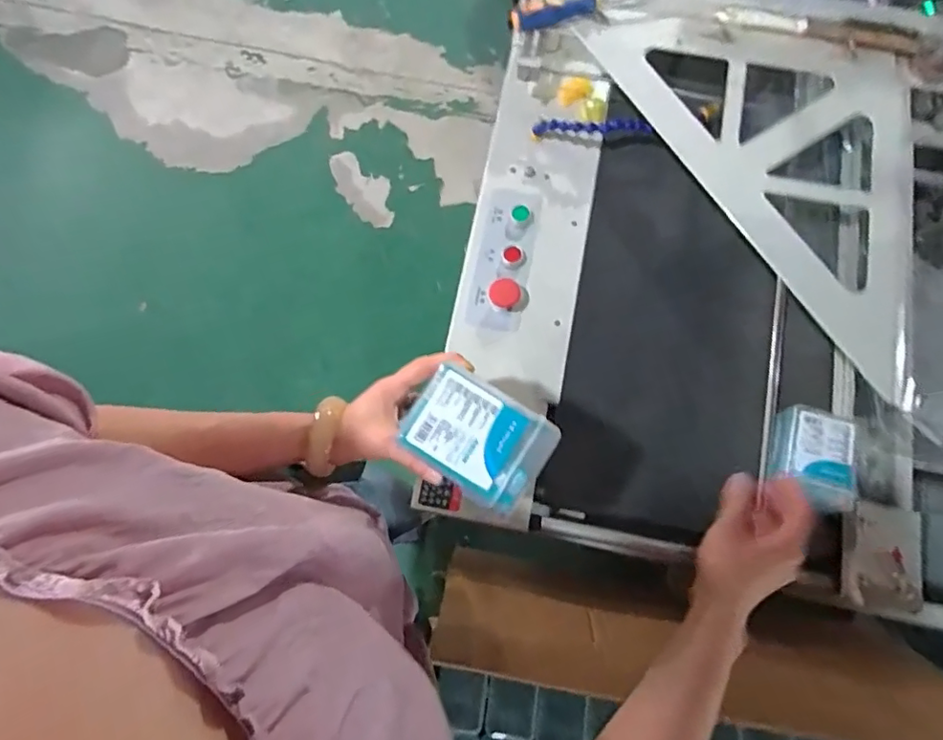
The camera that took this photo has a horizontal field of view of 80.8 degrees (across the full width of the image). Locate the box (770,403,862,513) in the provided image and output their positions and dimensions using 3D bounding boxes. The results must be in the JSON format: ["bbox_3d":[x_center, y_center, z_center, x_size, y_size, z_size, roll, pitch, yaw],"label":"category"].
[{"bbox_3d":[0.381,0.098,0.616,0.082,0.035,0.108,18,76,4],"label":"box"}]

